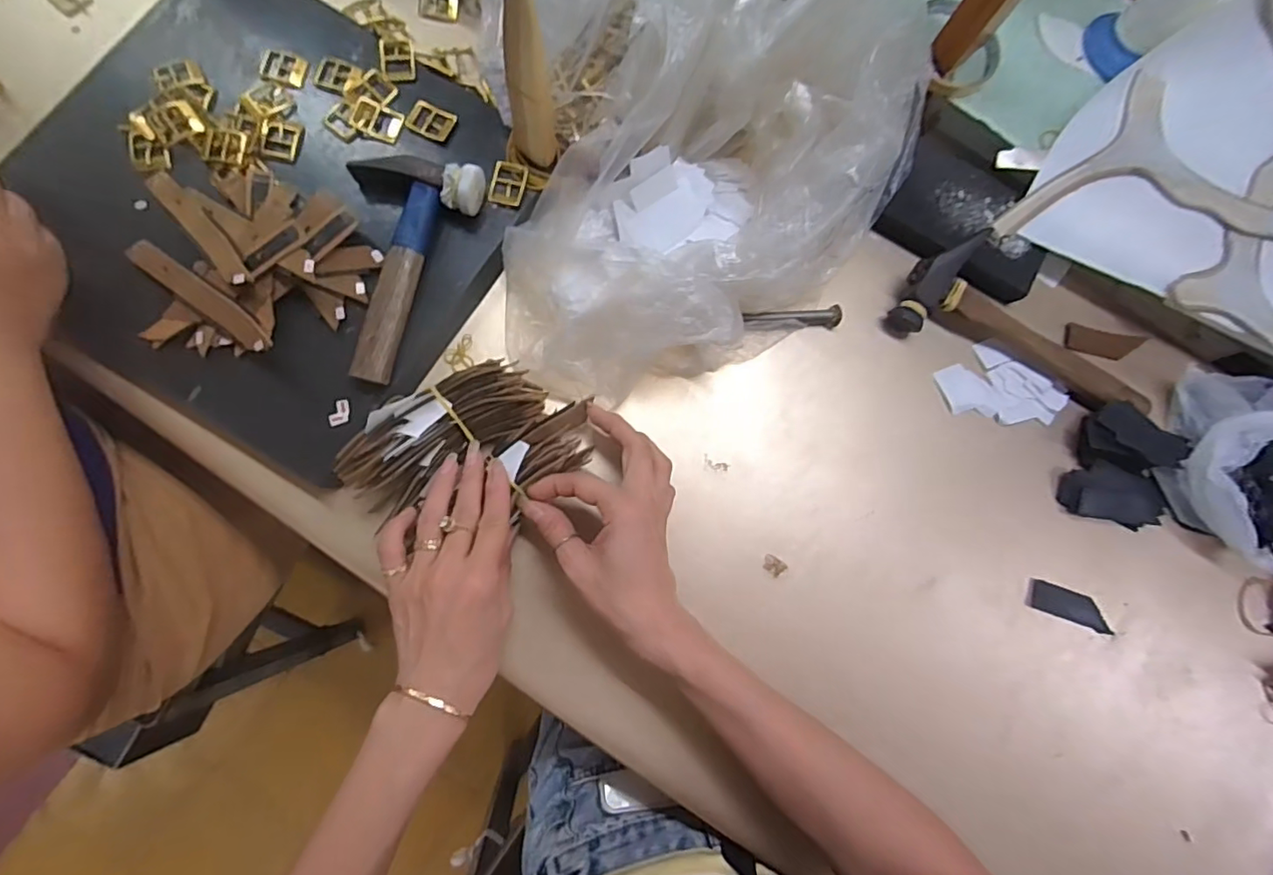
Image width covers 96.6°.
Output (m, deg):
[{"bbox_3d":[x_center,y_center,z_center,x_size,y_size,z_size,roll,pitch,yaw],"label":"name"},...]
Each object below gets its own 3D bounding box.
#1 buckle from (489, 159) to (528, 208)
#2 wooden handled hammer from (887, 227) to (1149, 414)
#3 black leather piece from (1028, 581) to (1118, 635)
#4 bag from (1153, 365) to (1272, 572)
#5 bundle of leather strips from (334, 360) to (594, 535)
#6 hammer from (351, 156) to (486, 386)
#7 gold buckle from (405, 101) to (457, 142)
[{"bbox_3d":[-0.095,-0.188,0.421,0.025,0.004,0.033,10,80,-4],"label":"buckle"},{"bbox_3d":[0.320,-0.094,0.456,0.215,0.024,0.095,24,79,-2],"label":"wooden handled hammer"},{"bbox_3d":[0.339,0.131,0.443,0.071,0.004,0.023,20,79,-2],"label":"black leather piece"},{"bbox_3d":[0.493,0.025,0.435,0.129,0.058,0.156,-6,81,-7],"label":"bag"},{"bbox_3d":[-0.114,0.008,0.390,0.154,0.041,0.100,-30,90,-5],"label":"bundle of leather strips"},{"bbox_3d":[-0.170,-0.118,0.396,0.084,0.033,0.159,16,80,-3],"label":"hammer"},{"bbox_3d":[-0.153,-0.236,0.422,0.032,0.004,0.024,21,79,-2],"label":"gold buckle"}]

